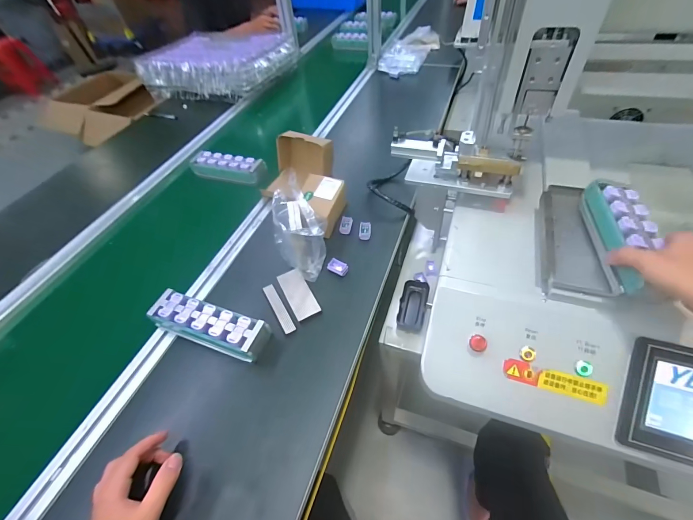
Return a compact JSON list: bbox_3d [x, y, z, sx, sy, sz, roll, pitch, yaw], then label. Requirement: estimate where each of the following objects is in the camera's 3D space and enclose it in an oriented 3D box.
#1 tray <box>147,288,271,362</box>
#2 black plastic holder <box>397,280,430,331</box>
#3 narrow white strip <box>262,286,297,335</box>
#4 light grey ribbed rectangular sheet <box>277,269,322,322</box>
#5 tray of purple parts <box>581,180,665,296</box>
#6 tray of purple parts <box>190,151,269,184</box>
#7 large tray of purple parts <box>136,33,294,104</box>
[{"bbox_3d":[-0.222,0.108,0.519,0.190,0.053,0.060,12,53,16],"label":"tray"},{"bbox_3d":[0.137,0.091,0.656,0.051,0.028,0.108,11,52,16],"label":"black plastic holder"},{"bbox_3d":[-0.118,0.083,0.553,0.020,0.007,0.104,-27,52,-16],"label":"narrow white strip"},{"bbox_3d":[-0.085,0.059,0.567,0.043,0.009,0.100,-25,52,-14],"label":"light grey ribbed rectangular sheet"},{"bbox_3d":[0.385,-0.037,0.440,0.063,0.040,0.187,6,57,11],"label":"tray of purple parts"},{"bbox_3d":[-0.307,-0.242,0.836,0.186,0.062,0.056,11,52,16],"label":"tray of purple parts"},{"bbox_3d":[-0.474,-0.735,1.187,0.486,0.109,0.366,15,54,18],"label":"large tray of purple parts"}]

